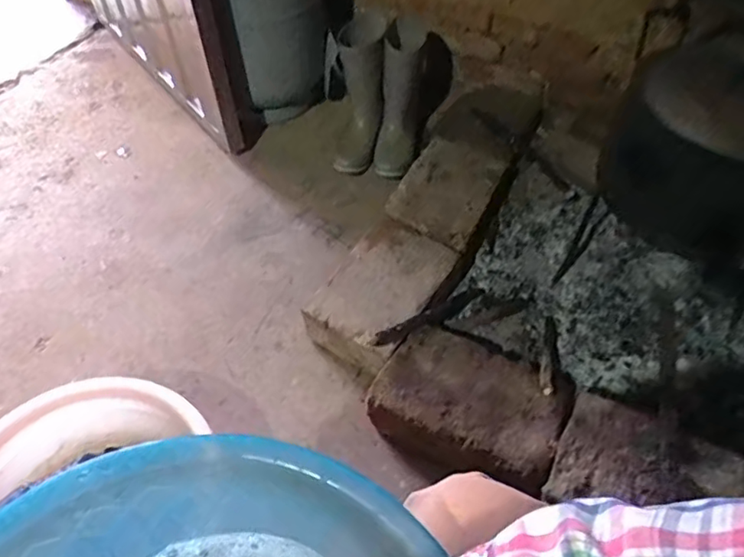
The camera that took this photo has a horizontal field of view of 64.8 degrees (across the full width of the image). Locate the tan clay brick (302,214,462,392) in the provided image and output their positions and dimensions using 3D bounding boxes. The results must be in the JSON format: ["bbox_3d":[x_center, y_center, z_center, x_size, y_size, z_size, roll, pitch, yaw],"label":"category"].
[{"bbox_3d":[0.021,0.032,1.063,0.165,0.104,0.283,26,56,19],"label":"tan clay brick"}]

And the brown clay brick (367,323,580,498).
[{"bbox_3d":[0.150,0.197,0.912,0.272,0.121,0.196,22,54,16],"label":"brown clay brick"}]

